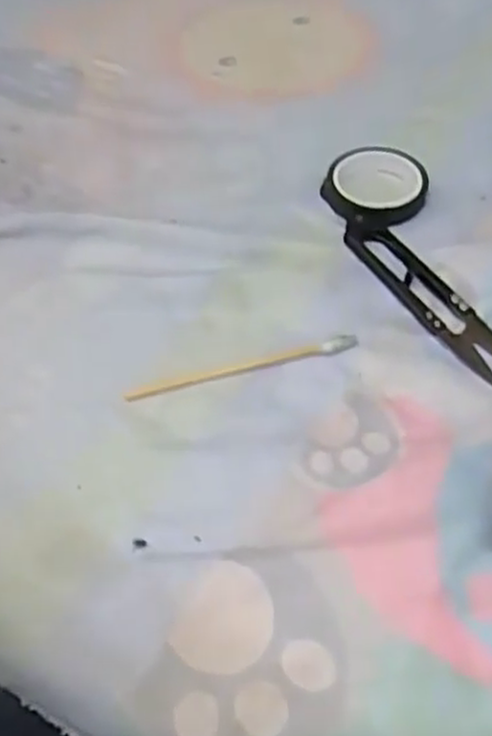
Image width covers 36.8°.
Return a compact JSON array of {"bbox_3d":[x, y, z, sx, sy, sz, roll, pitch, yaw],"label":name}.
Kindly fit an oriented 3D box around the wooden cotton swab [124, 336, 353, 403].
[{"bbox_3d":[0.000,-0.001,0.298,0.096,0.006,0.007,-13,53,-9],"label":"wooden cotton swab"}]

